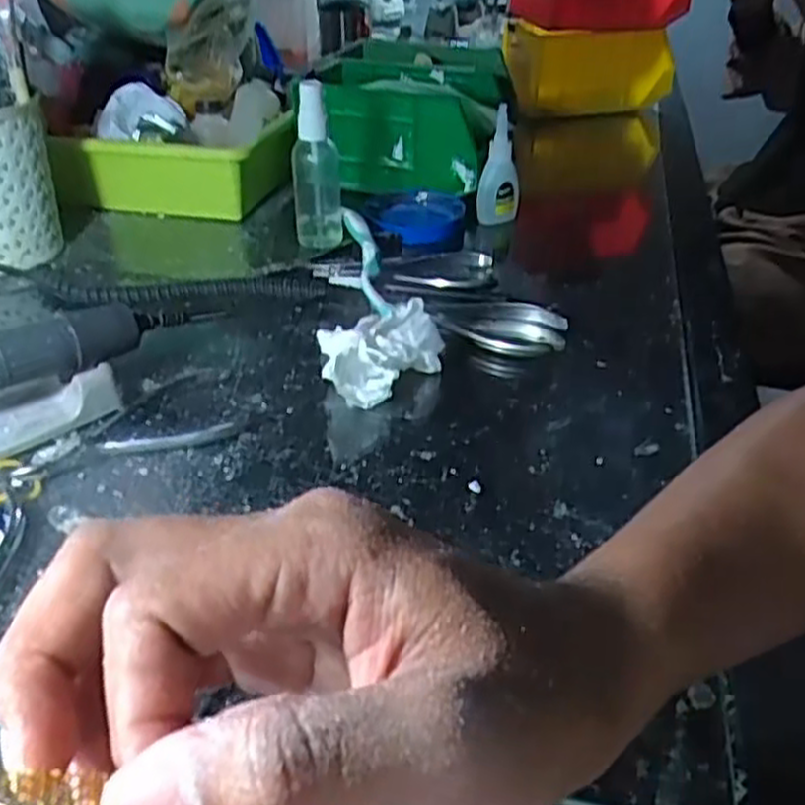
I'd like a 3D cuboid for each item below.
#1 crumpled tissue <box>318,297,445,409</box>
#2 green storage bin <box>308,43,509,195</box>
[{"bbox_3d":[-0.013,-0.027,0.434,0.068,0.034,0.044,-13,37,-19],"label":"crumpled tissue"},{"bbox_3d":[0.008,-0.282,0.757,0.169,0.087,0.253,6,35,7],"label":"green storage bin"}]

